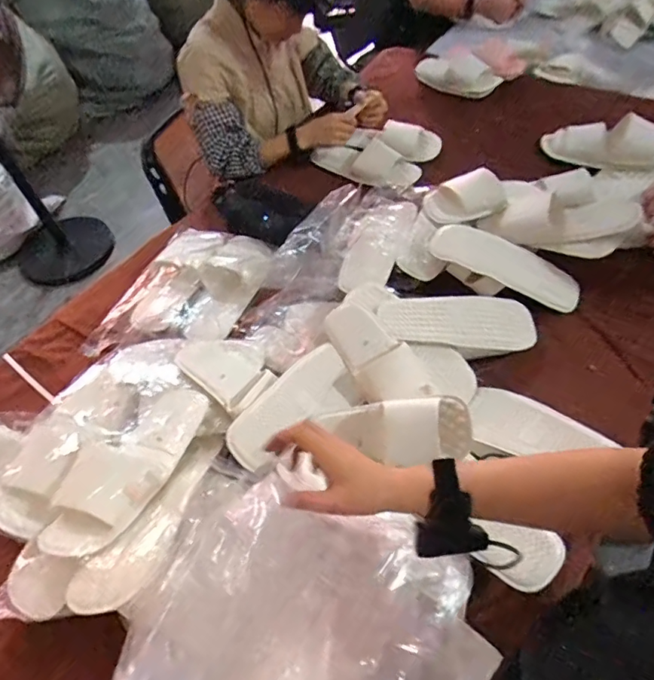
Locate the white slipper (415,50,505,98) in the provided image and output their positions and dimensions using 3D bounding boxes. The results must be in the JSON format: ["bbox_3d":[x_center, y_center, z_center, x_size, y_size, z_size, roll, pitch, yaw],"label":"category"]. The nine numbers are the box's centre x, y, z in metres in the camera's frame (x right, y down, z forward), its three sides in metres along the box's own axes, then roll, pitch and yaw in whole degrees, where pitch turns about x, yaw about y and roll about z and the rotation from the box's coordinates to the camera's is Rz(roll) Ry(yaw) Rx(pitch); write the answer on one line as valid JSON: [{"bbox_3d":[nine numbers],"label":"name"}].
[{"bbox_3d":[0.358,-0.719,1.390,0.070,0.097,0.330,-28,40,-15],"label":"white slipper"}]

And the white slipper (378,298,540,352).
[{"bbox_3d":[0.221,-0.031,0.840,0.270,0.029,0.100,2,52,-11],"label":"white slipper"}]

